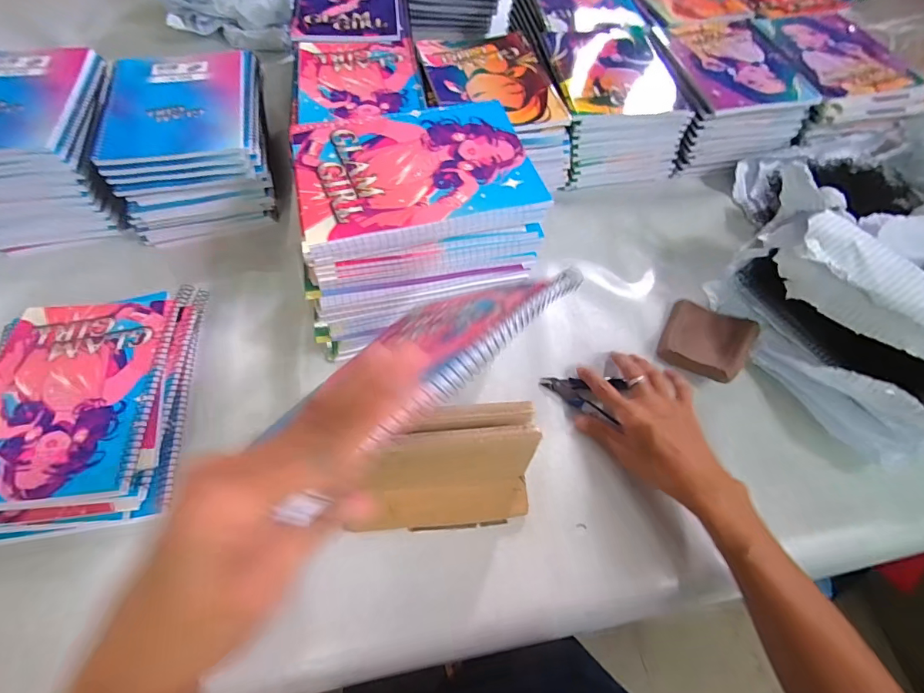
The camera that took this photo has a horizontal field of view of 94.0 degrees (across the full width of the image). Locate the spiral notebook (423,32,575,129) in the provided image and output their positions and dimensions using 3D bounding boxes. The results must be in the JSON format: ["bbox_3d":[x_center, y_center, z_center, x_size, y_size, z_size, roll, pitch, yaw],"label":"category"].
[{"bbox_3d":[0.038,-0.337,0.546,0.147,0.008,0.183,-10,60,-10],"label":"spiral notebook"}]

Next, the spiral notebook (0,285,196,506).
[{"bbox_3d":[-0.360,0.036,0.397,0.153,0.010,0.208,-3,57,-6],"label":"spiral notebook"}]

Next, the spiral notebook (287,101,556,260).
[{"bbox_3d":[-0.041,-0.152,0.373,0.196,0.017,0.144,-13,62,-9],"label":"spiral notebook"}]

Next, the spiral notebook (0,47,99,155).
[{"bbox_3d":[-0.529,-0.293,0.506,0.162,0.016,0.201,-3,59,-5],"label":"spiral notebook"}]

